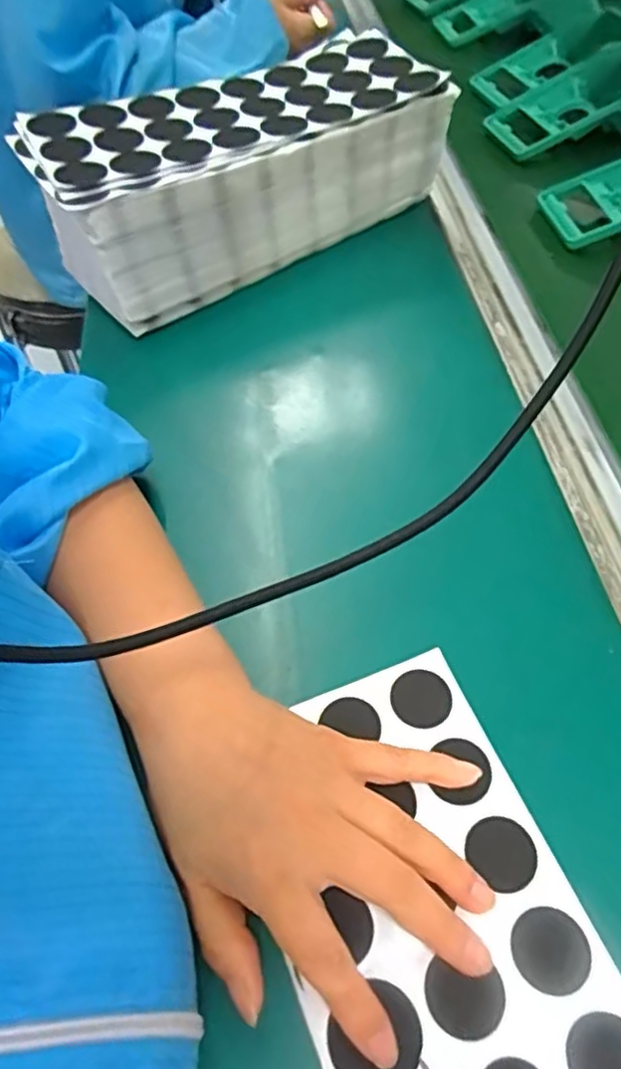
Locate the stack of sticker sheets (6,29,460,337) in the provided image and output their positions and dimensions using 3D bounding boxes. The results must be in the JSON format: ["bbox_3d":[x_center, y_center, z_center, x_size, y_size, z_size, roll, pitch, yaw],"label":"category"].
[{"bbox_3d":[-0.052,-0.282,0.540,0.303,0.113,0.124,-30,58,-19],"label":"stack of sticker sheets"}]

